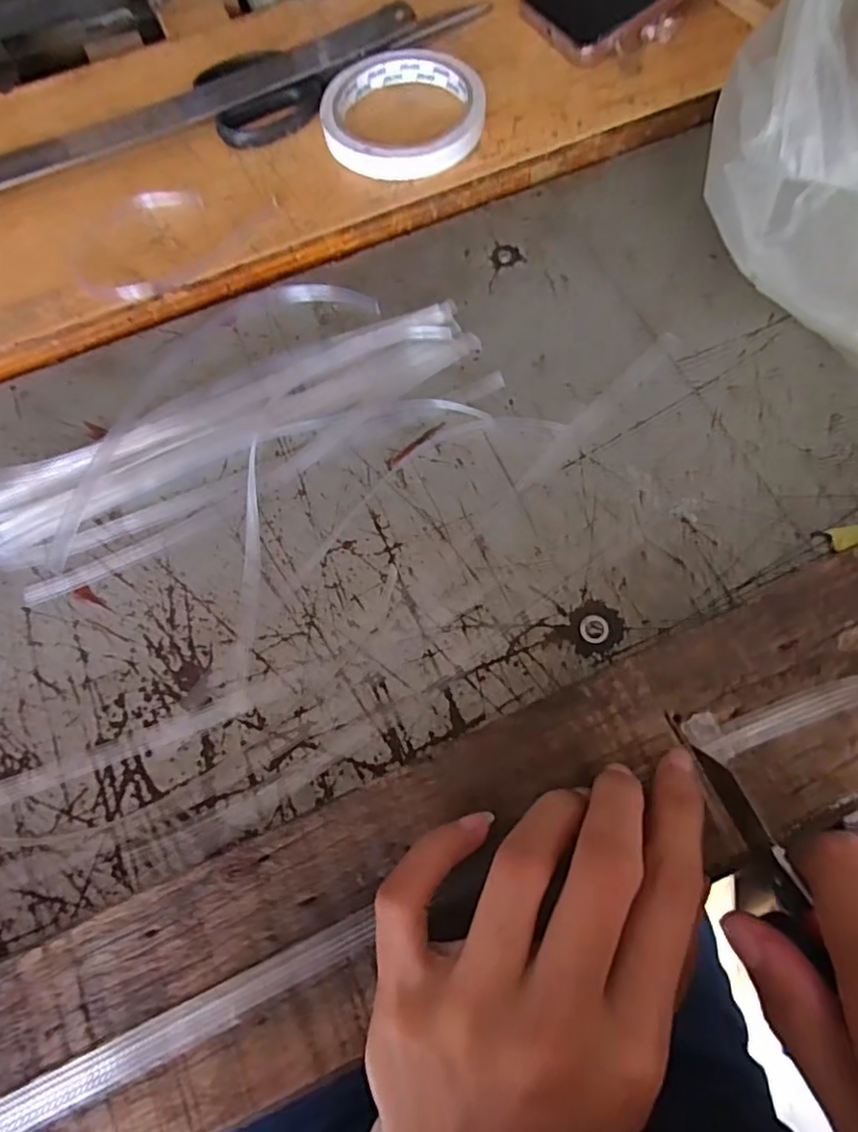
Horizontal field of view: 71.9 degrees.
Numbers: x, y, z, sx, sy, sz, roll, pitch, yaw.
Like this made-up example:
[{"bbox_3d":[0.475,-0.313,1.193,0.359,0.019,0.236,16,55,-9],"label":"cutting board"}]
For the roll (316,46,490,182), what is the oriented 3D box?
[{"bbox_3d":[-0.015,-0.266,0.347,0.092,0.016,0.095,4,71,4],"label":"roll"}]

